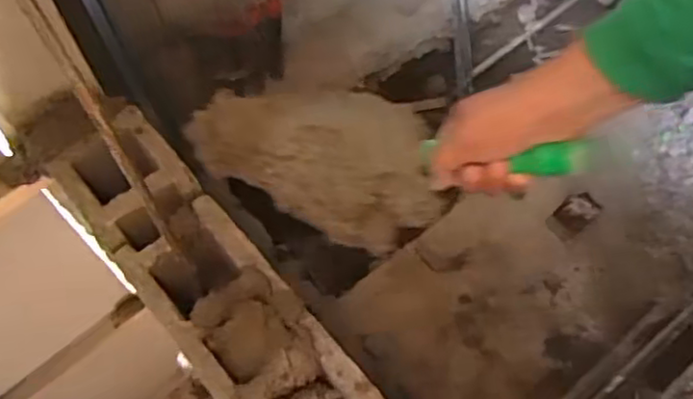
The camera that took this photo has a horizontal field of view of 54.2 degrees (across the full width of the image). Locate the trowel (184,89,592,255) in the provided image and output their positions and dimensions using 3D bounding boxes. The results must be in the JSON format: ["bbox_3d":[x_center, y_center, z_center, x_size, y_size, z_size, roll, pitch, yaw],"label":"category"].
[{"bbox_3d":[0.023,-0.038,0.568,0.324,0.060,0.136,12,65,20],"label":"trowel"}]

